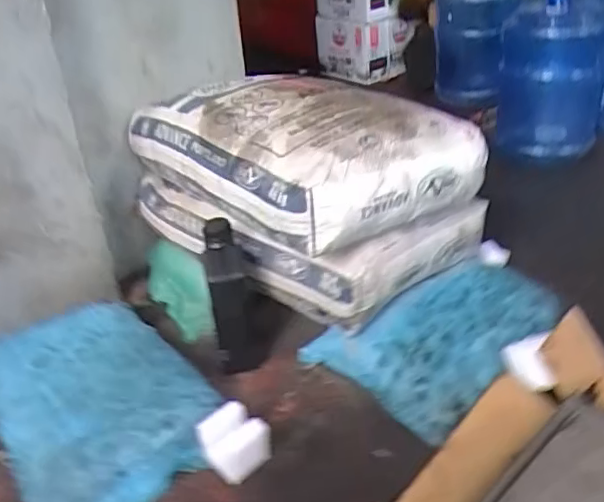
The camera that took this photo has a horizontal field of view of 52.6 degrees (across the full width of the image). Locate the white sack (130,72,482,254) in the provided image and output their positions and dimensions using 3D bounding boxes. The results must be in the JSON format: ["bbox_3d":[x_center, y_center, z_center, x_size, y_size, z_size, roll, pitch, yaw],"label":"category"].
[{"bbox_3d":[-0.014,-0.185,1.036,0.368,0.148,0.523,-24,34,-30],"label":"white sack"}]

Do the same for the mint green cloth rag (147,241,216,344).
[{"bbox_3d":[-0.225,0.063,1.133,0.082,0.114,0.225,-21,47,-26],"label":"mint green cloth rag"}]

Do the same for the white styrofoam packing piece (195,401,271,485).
[{"bbox_3d":[-0.093,0.251,0.812,0.071,0.062,0.077,-28,37,-35],"label":"white styrofoam packing piece"}]

